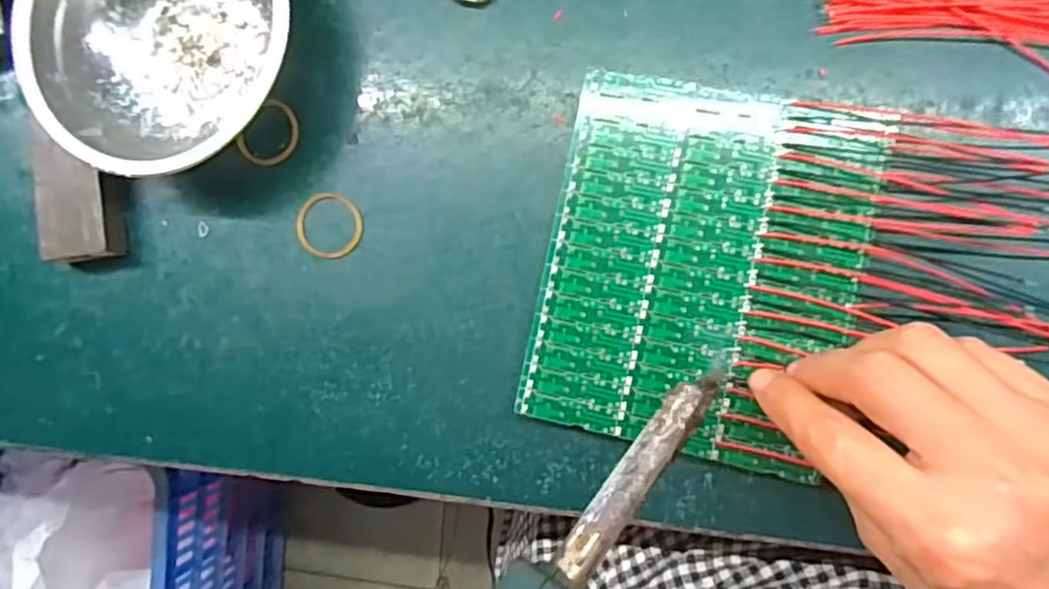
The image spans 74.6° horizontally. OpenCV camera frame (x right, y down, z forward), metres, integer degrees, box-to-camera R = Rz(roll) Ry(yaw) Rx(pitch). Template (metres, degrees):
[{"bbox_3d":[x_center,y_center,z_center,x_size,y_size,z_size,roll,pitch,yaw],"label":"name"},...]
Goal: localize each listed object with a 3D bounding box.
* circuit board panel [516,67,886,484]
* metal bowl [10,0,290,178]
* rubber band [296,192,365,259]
[{"bbox_3d":[0.072,-0.011,0.285,0.124,0.008,0.150,12,89,7],"label":"circuit board panel"},{"bbox_3d":[-0.163,-0.118,0.311,0.120,0.042,0.123,0,90,9],"label":"metal bowl"},{"bbox_3d":[-0.091,-0.032,0.320,0.032,0.004,0.031,0,90,9],"label":"rubber band"}]

